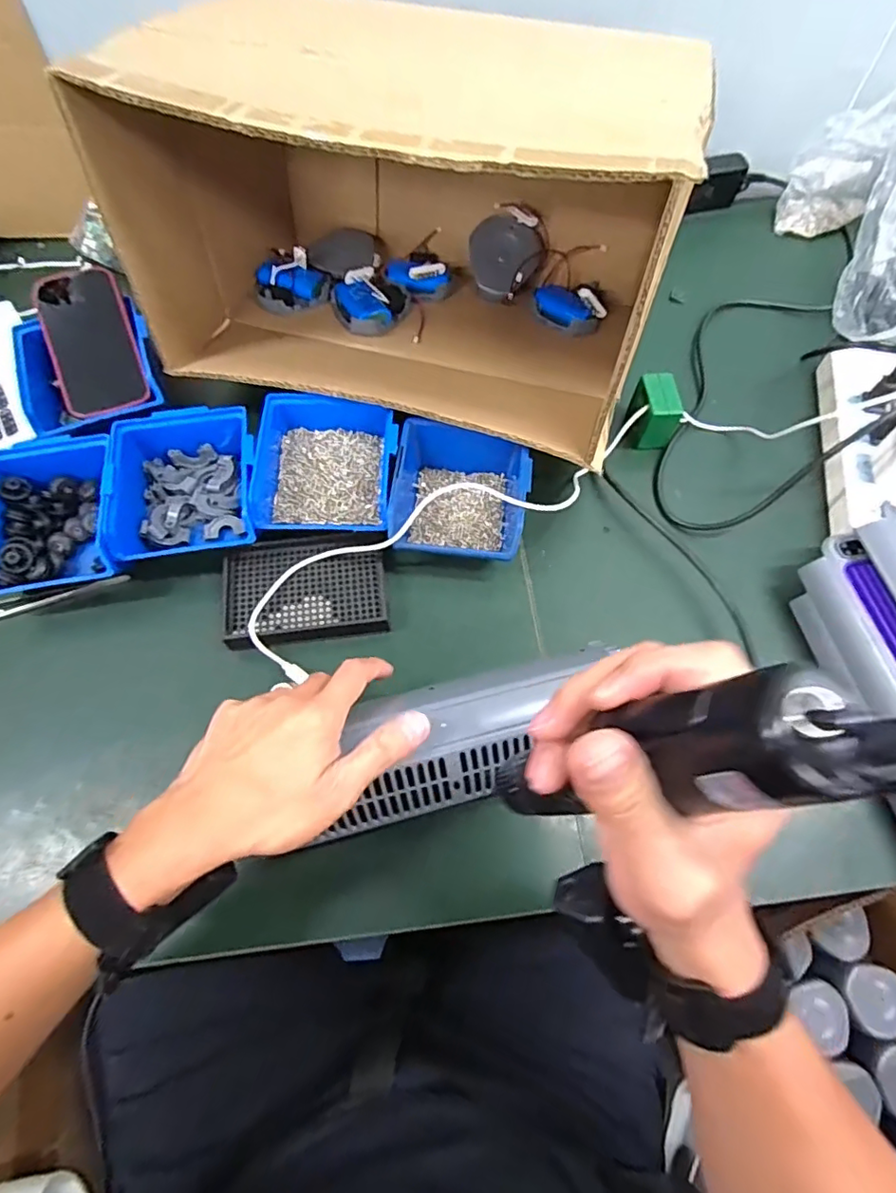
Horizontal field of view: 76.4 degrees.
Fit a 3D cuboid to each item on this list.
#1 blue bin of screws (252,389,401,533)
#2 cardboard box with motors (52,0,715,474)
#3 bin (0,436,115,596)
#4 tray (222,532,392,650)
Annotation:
[{"bbox_3d":[-0.107,-0.120,0.516,0.118,0.053,0.136,0,65,0],"label":"blue bin of screws"},{"bbox_3d":[-0.030,-0.331,0.499,0.410,0.244,0.306,14,65,6],"label":"cardboard box with motors"},{"bbox_3d":[-0.341,-0.072,0.491,0.117,0.059,0.148,-12,65,-6],"label":"bin"},{"bbox_3d":[-0.120,-0.010,0.484,0.133,0.017,0.097,-4,65,-2],"label":"tray"}]

